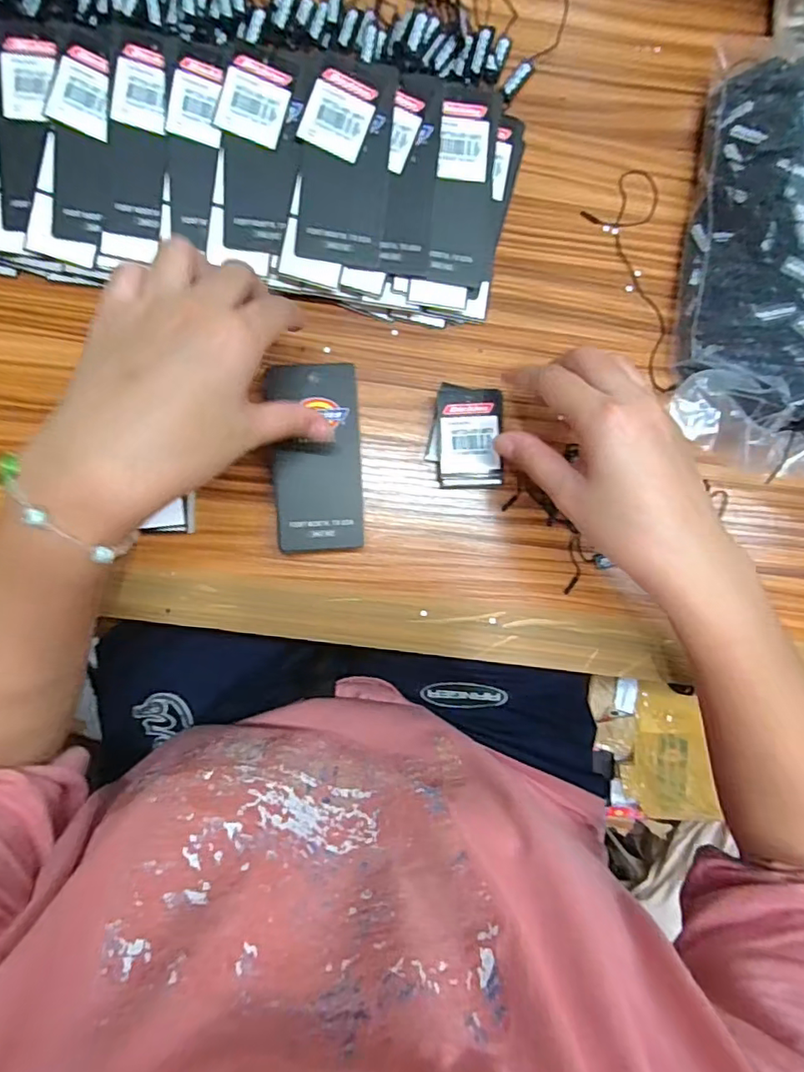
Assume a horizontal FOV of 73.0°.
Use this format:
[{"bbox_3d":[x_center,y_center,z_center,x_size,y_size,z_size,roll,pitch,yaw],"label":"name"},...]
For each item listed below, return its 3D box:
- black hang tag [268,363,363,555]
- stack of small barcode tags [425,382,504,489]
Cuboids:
[{"bbox_3d":[-0.050,-0.046,0.319,0.052,0.007,0.108,-1,88,-4],"label":"black hang tag"},{"bbox_3d":[0.039,-0.062,0.335,0.043,0.016,0.063,-2,90,-4],"label":"stack of small barcode tags"}]

